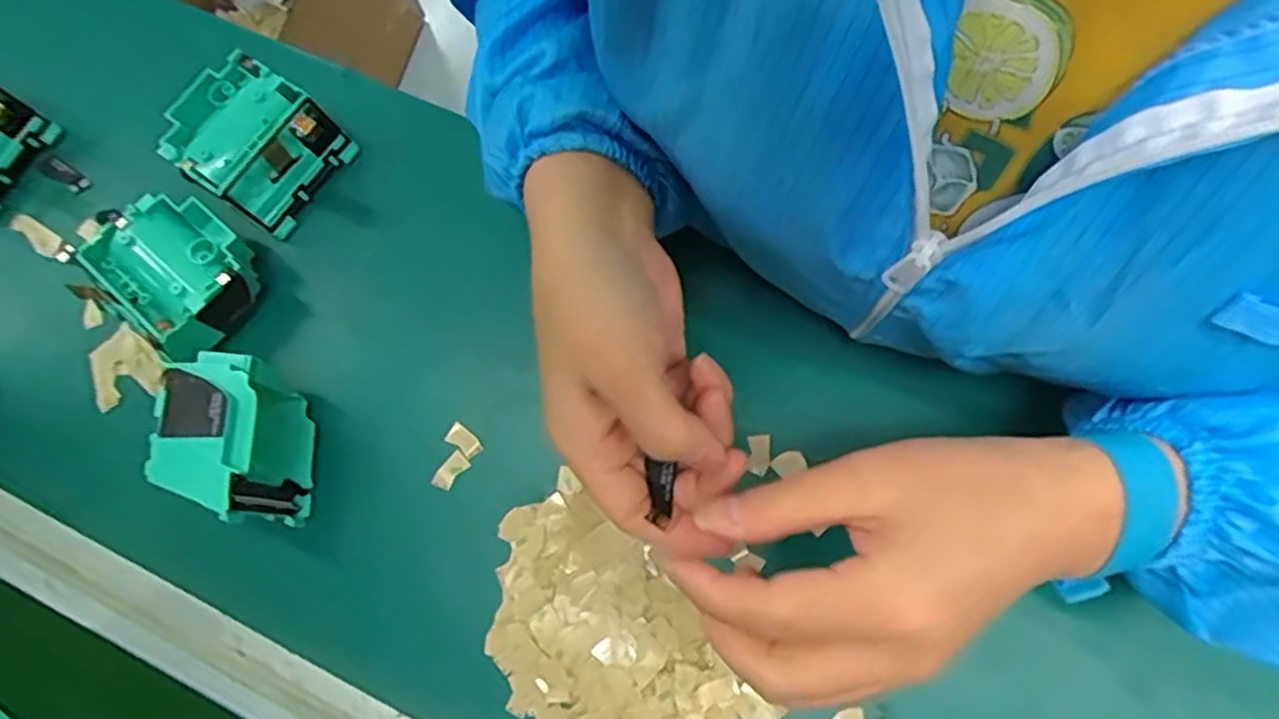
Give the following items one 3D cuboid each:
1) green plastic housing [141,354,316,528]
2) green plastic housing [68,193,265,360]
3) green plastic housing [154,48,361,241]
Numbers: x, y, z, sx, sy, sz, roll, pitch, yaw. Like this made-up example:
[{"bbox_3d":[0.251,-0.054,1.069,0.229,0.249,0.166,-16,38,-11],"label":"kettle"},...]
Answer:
[{"bbox_3d":[-0.190,0.039,0.354,0.038,0.073,0.072,2,73,1],"label":"green plastic housing"},{"bbox_3d":[-0.242,-0.046,0.390,0.067,0.040,0.076,-43,77,-12],"label":"green plastic housing"},{"bbox_3d":[-0.213,-0.118,0.408,0.073,0.044,0.070,33,76,10],"label":"green plastic housing"}]

